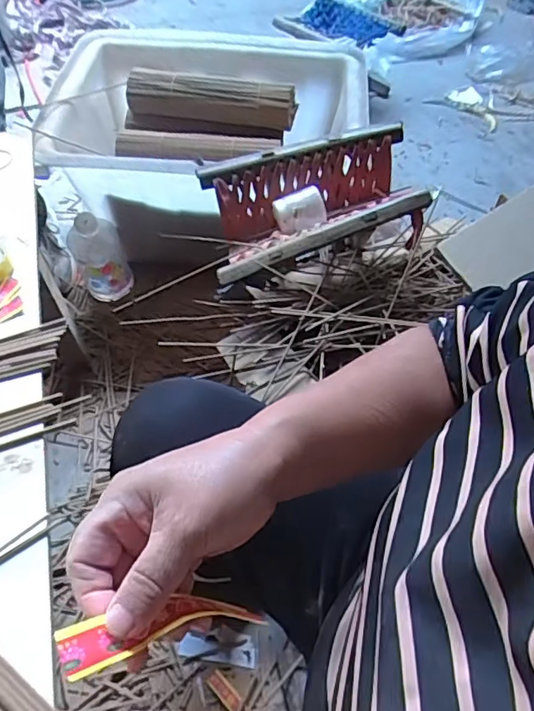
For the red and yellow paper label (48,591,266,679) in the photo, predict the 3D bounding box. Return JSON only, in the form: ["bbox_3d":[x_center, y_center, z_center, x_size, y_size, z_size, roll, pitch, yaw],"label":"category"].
[{"bbox_3d":[-0.046,0.123,0.249,0.094,0.007,0.021,0,51,-32],"label":"red and yellow paper label"}]

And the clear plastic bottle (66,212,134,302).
[{"bbox_3d":[-0.327,-0.195,1.064,0.099,0.187,0.072,-17,57,-13],"label":"clear plastic bottle"}]

